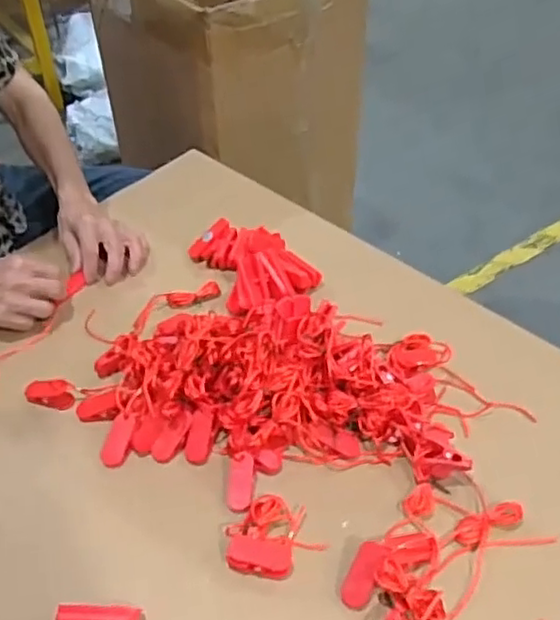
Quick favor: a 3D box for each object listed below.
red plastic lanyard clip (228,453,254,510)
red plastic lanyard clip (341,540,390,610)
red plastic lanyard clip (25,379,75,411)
[{"bbox_3d":[-0.034,0.147,0.566,0.021,0.008,0.046,4,74,3],"label":"red plastic lanyard clip"},{"bbox_3d":[0.064,0.202,0.506,0.021,0.008,0.053,26,89,23],"label":"red plastic lanyard clip"},{"bbox_3d":[-0.220,0.079,0.631,0.047,0.018,0.023,7,46,6],"label":"red plastic lanyard clip"}]

